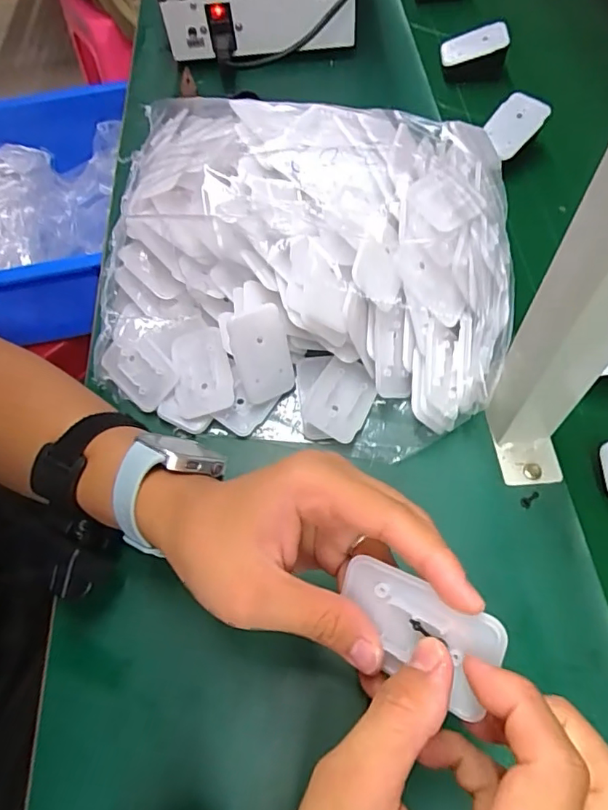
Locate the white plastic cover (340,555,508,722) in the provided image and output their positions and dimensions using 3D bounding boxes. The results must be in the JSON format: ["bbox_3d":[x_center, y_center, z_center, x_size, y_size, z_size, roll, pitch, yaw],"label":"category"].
[{"bbox_3d":[0.044,0.091,0.215,0.066,0.008,0.040,20,102,34],"label":"white plastic cover"}]

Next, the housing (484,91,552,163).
[{"bbox_3d":[0.197,-0.265,0.500,0.043,0.009,0.065,41,88,20],"label":"housing"}]

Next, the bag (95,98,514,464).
[{"bbox_3d":[-0.011,-0.120,0.412,0.331,0.104,0.280,13,64,10],"label":"bag"}]

